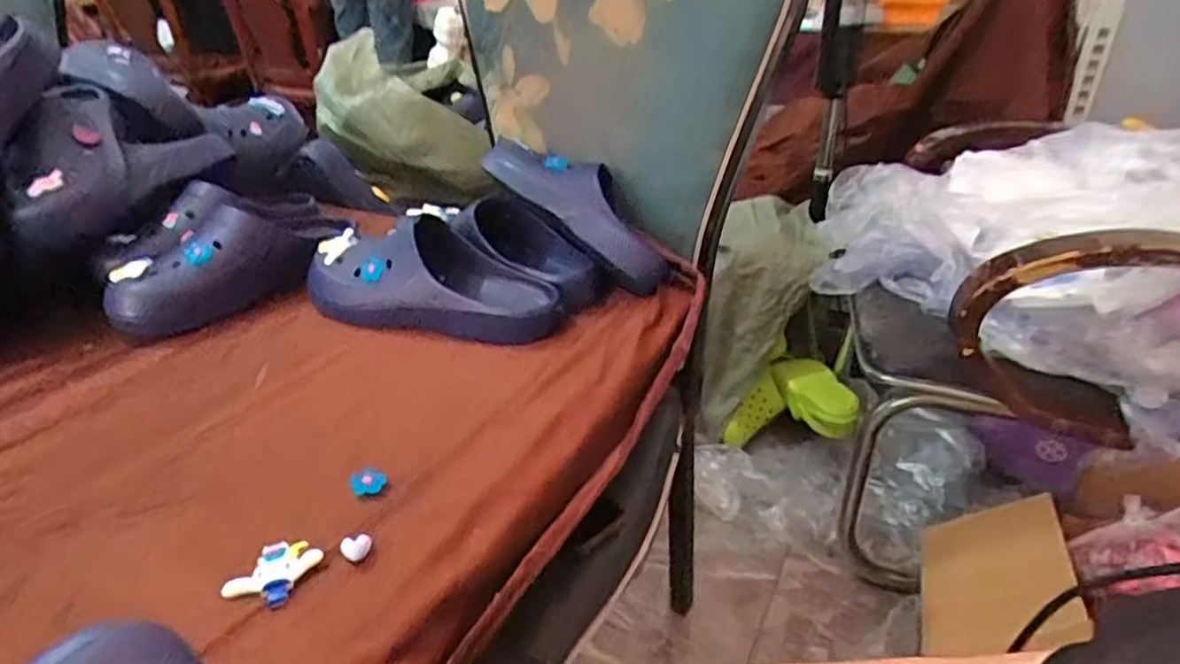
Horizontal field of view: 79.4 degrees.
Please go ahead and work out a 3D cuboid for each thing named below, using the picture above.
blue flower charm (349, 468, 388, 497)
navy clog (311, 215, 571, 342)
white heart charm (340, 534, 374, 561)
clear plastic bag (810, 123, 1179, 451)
[{"bbox_3d":[-0.162,0.108,0.519,0.025,0.006,0.025,-7,31,-13],"label":"blue flower charm"},{"bbox_3d":[-0.165,-0.057,0.740,0.285,0.087,0.104,13,32,20],"label":"navy clog"},{"bbox_3d":[-0.152,0.140,0.462,0.019,0.007,0.016,-10,32,-17],"label":"white heart charm"},{"bbox_3d":[0.661,-0.123,1.016,0.404,0.289,0.609,-15,34,-25],"label":"clear plastic bag"}]

